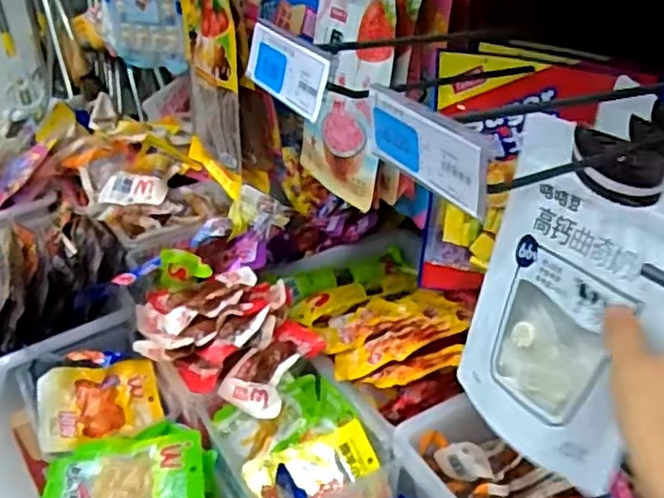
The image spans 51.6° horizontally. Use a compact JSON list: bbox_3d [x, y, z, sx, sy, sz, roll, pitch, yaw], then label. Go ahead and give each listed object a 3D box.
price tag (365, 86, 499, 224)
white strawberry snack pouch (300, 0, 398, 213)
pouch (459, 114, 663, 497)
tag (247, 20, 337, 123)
[{"bbox_3d":[0.049,-0.052,0.355,0.007,0.042,0.097,-21,37,-26],"label":"price tag"},{"bbox_3d":[0.015,-0.166,0.704,0.024,0.216,0.140,-6,28,-28],"label":"white strawberry snack pouch"},{"bbox_3d":[0.171,0.038,0.485,0.027,0.228,0.168,3,18,-31],"label":"pouch"},{"bbox_3d":[-0.030,-0.122,0.461,0.007,0.043,0.108,-2,30,-35],"label":"tag"}]

